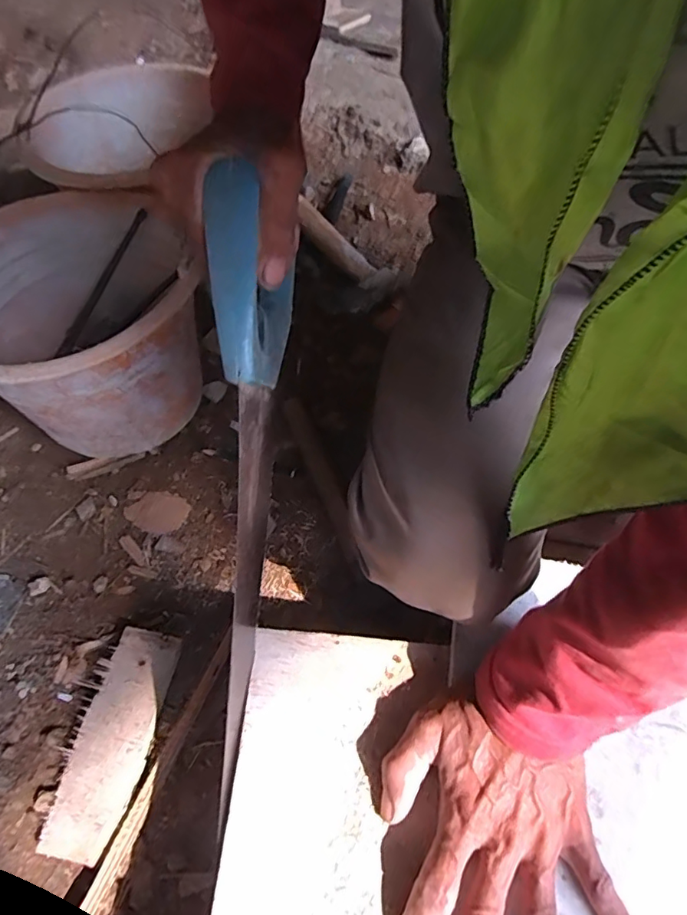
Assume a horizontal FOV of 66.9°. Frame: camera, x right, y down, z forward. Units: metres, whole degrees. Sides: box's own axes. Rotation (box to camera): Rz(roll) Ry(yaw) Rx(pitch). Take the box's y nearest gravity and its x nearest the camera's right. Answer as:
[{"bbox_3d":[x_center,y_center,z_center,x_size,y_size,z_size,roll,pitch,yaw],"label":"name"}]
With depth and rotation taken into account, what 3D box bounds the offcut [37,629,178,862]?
[{"bbox_3d":[-0.199,0.243,0.455,0.061,0.027,0.173,8,56,4],"label":"offcut"}]

